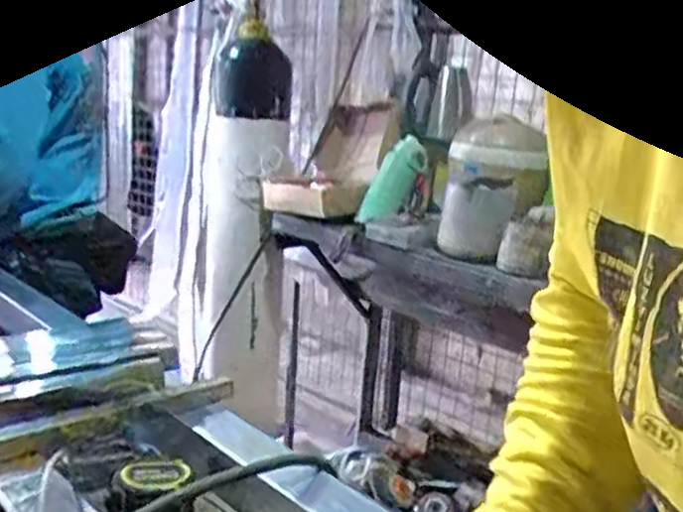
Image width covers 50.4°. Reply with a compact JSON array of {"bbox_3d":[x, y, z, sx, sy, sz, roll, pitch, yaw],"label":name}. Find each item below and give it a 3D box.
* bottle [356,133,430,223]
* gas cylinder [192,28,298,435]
[{"bbox_3d":[0.122,-0.172,1.671,0.073,0.243,0.074,16,-26,43],"label":"bottle"},{"bbox_3d":[-0.264,-0.018,1.980,0.247,1.044,0.269,4,14,-6],"label":"gas cylinder"}]

